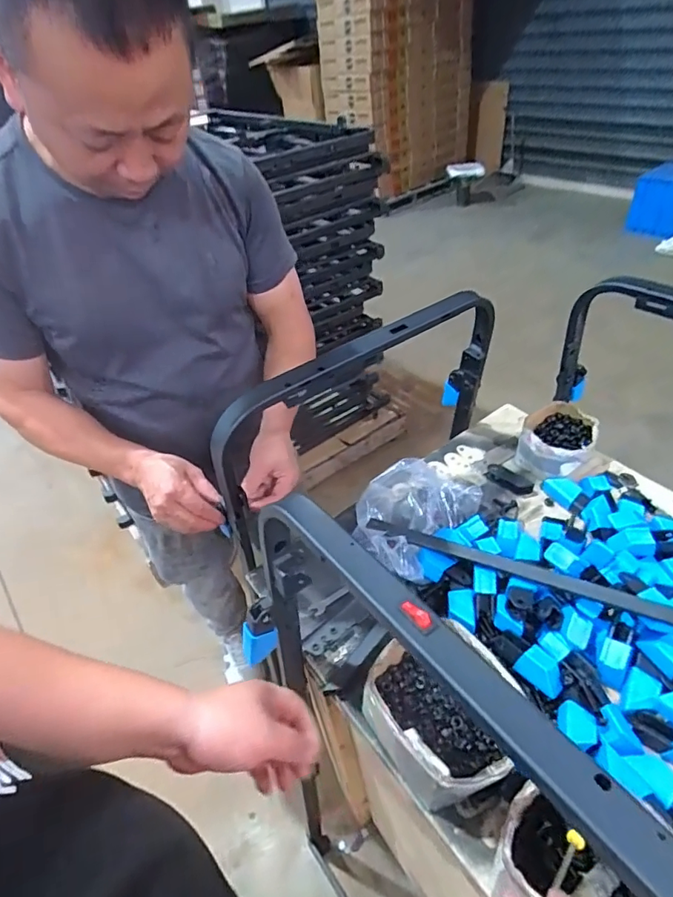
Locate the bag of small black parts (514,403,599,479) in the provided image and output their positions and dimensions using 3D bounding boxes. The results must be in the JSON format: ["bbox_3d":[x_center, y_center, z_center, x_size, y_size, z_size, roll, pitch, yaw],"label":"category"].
[{"bbox_3d":[0.383,-0.014,0.874,0.114,0.070,0.150,20,48,27],"label":"bag of small black parts"}]

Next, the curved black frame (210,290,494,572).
[{"bbox_3d":[0.054,-0.045,0.769,0.513,0.308,0.076,-33,48,-27],"label":"curved black frame"}]

